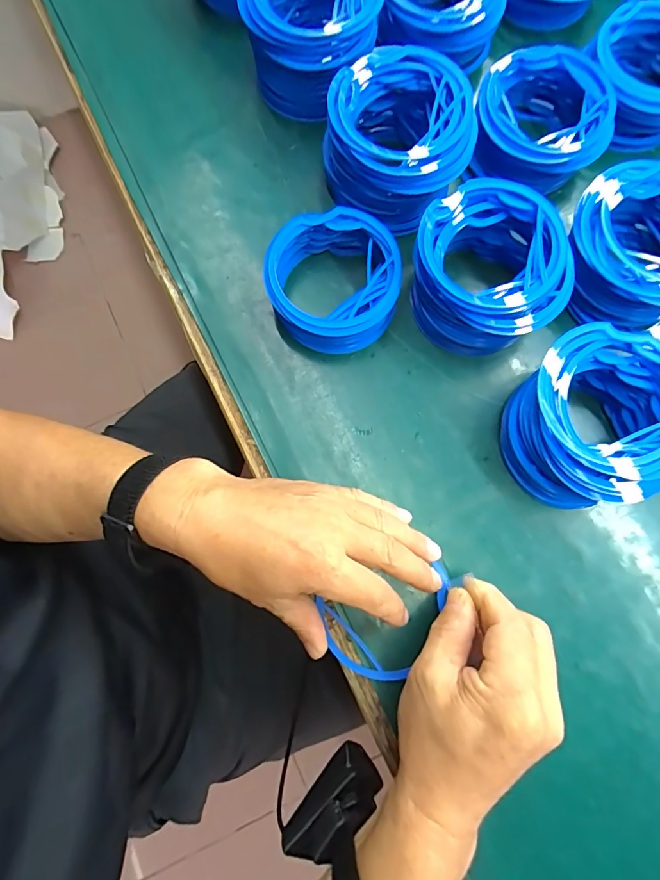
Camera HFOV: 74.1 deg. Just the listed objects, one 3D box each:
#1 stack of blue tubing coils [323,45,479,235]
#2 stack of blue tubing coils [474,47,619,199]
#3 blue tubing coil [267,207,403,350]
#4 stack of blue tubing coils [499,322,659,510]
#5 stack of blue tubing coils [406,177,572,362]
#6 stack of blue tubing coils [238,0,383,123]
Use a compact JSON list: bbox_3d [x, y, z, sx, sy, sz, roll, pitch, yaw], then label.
[{"bbox_3d":[0.050,-0.224,0.335,0.107,0.059,0.120,-4,79,0],"label":"stack of blue tubing coils"},{"bbox_3d":[0.165,-0.254,0.349,0.101,0.048,0.097,15,79,3],"label":"stack of blue tubing coils"},{"bbox_3d":[0.003,-0.118,0.330,0.096,0.037,0.093,0,79,0],"label":"blue tubing coil"},{"bbox_3d":[0.179,-0.012,0.299,0.114,0.053,0.109,-44,82,-7],"label":"stack of blue tubing coils"},{"bbox_3d":[0.112,-0.120,0.322,0.106,0.061,0.111,-38,81,-7],"label":"stack of blue tubing coils"},{"bbox_3d":[-0.015,-0.332,0.358,0.108,0.064,0.101,-4,79,0],"label":"stack of blue tubing coils"}]

